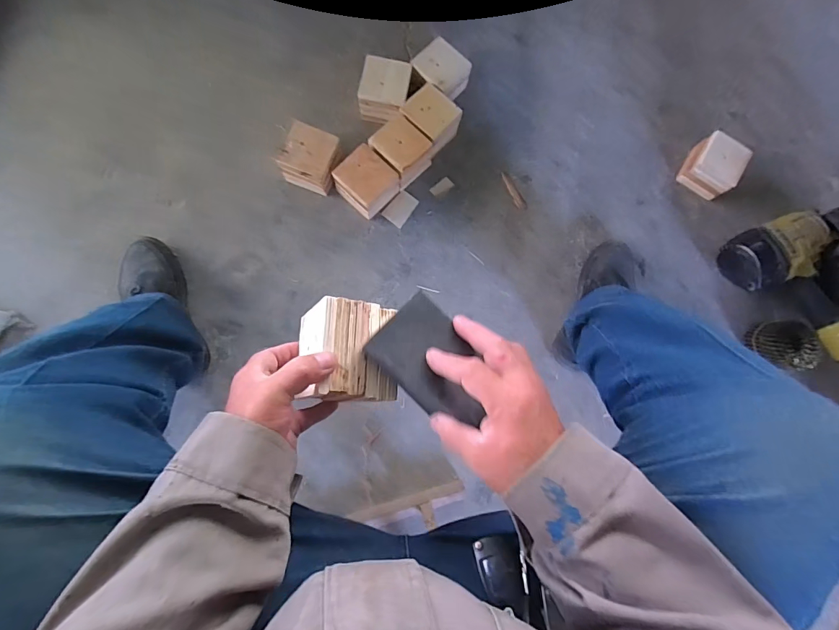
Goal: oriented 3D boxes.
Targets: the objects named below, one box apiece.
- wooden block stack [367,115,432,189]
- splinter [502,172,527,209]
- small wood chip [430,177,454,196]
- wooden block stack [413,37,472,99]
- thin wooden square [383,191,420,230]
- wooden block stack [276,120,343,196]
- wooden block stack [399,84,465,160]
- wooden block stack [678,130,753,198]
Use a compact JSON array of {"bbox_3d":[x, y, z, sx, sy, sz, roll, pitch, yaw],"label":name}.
[{"bbox_3d":[-0.036,-0.319,0.800,0.088,0.071,0.095,-43,85,-8],"label":"wooden block stack"},{"bbox_3d":[0.195,-0.259,0.853,0.023,0.005,0.091,-28,83,-7],"label":"splinter"},{"bbox_3d":[0.046,-0.263,0.837,0.049,0.004,0.025,-37,84,-8],"label":"small wood chip"},{"bbox_3d":[0.041,-0.492,0.842,0.095,0.077,0.101,44,80,4],"label":"wooden block stack"},{"bbox_3d":[-0.036,-0.216,0.830,0.049,0.005,0.069,37,81,3],"label":"thin wooden square"},{"bbox_3d":[-0.209,-0.299,0.791,0.099,0.082,0.101,18,80,0],"label":"wooden block stack"},{"bbox_3d":[0.020,-0.387,0.817,0.086,0.076,0.098,-43,85,-9],"label":"wooden block stack"},{"bbox_3d":[0.612,-0.312,0.848,0.102,0.075,0.085,35,81,3],"label":"wooden block stack"}]

